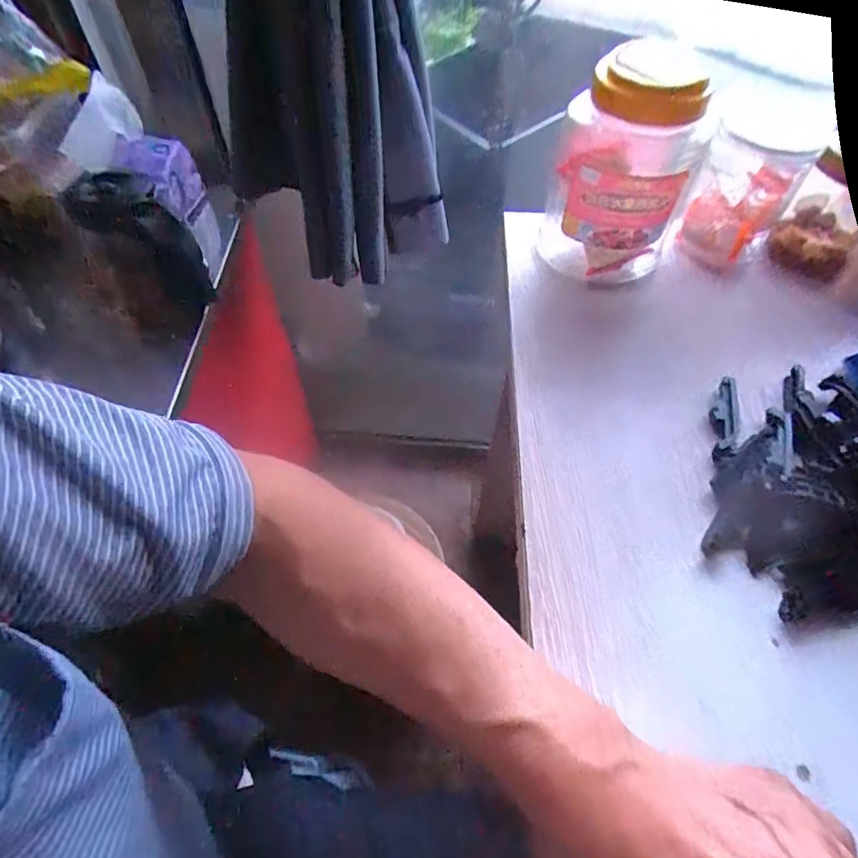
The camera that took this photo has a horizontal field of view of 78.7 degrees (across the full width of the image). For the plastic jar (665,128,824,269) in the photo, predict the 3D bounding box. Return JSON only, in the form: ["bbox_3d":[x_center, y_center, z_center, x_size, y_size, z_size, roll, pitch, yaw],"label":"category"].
[{"bbox_3d":[0.273,-0.199,0.470,0.078,0.087,0.073,-1,56,2],"label":"plastic jar"}]

